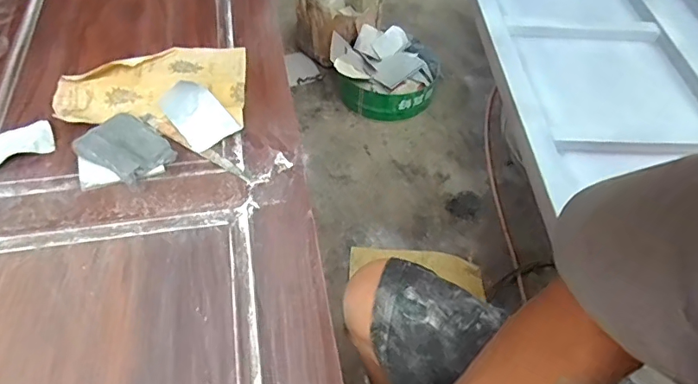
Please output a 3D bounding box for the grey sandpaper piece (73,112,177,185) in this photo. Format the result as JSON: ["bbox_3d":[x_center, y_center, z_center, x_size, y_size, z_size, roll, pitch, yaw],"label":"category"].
[{"bbox_3d":[-0.286,-0.056,0.641,0.107,0.026,0.087,33,57,20],"label":"grey sandpaper piece"}]

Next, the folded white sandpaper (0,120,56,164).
[{"bbox_3d":[-0.451,-0.060,0.654,0.111,0.013,0.062,-25,58,-21],"label":"folded white sandpaper"}]

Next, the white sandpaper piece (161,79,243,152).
[{"bbox_3d":[-0.209,-0.109,0.691,0.069,0.011,0.102,-39,79,-20],"label":"white sandpaper piece"}]

